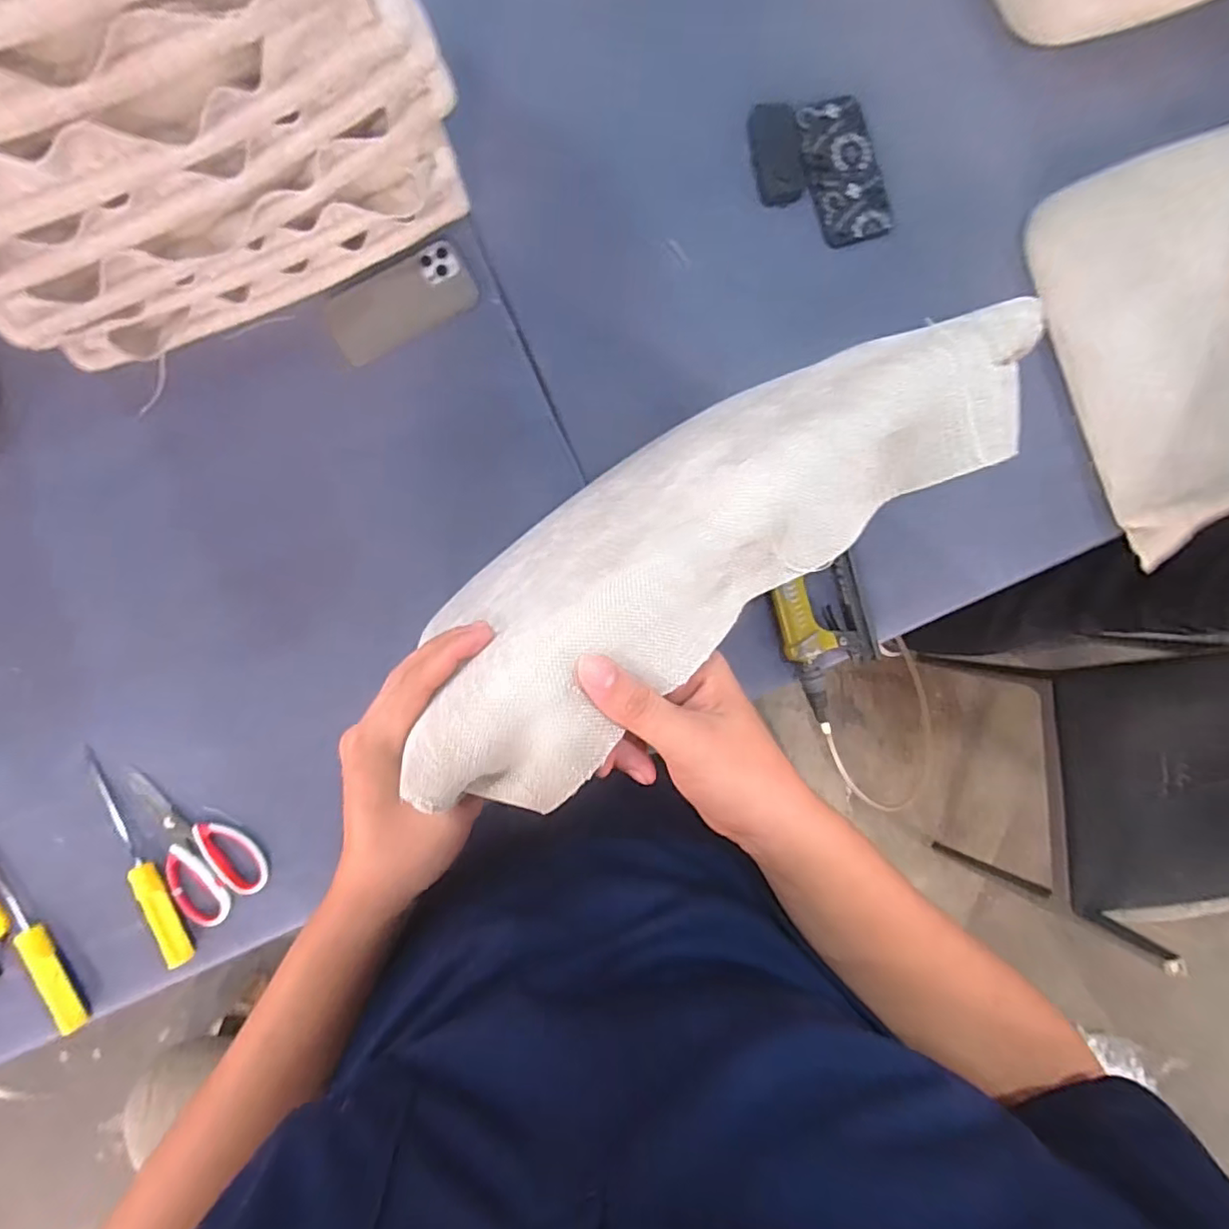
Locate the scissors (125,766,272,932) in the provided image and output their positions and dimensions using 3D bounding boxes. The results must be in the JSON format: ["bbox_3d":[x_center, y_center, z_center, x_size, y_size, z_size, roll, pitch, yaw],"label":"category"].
[{"bbox_3d":[-0.459,0.243,0.654,0.098,0.008,0.183,-32,92,-3],"label":"scissors"}]

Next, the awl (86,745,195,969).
[{"bbox_3d":[-0.513,0.260,0.643,0.026,0.019,0.248,-25,91,-3],"label":"awl"}]

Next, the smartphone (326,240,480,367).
[{"bbox_3d":[-0.242,-0.356,0.684,0.166,0.009,0.079,-32,95,-4],"label":"smartphone"}]

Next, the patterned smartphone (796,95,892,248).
[{"bbox_3d":[0.267,-0.519,0.706,0.085,0.015,0.161,-12,91,-3],"label":"patterned smartphone"}]

